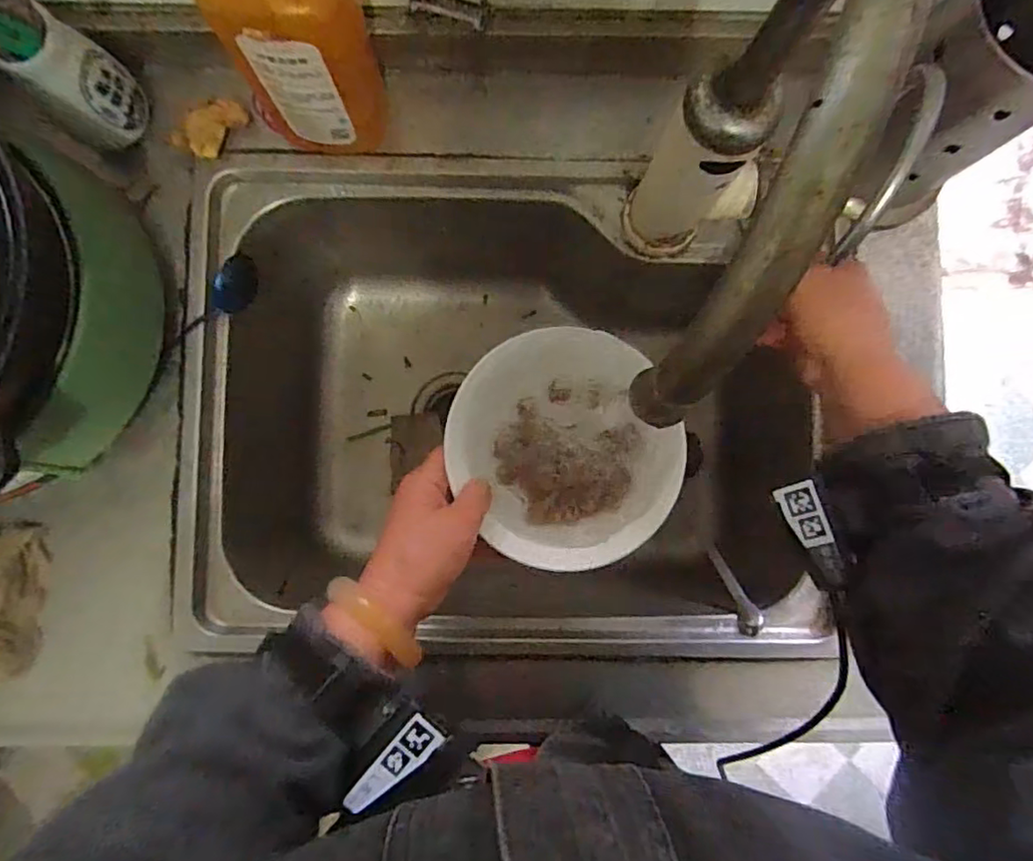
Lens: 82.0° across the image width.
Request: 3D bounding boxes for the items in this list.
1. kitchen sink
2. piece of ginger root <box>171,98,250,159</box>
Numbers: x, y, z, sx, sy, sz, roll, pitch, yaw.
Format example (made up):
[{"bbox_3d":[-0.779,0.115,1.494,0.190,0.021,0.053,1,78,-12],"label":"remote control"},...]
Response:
[{"bbox_3d":[-0.023,-0.036,0.625,0.535,0.235,0.468,2,87,-1],"label":"kitchen sink"},{"bbox_3d":[-0.257,-0.255,0.499,0.033,0.014,0.061,45,87,2],"label":"piece of ginger root"}]

